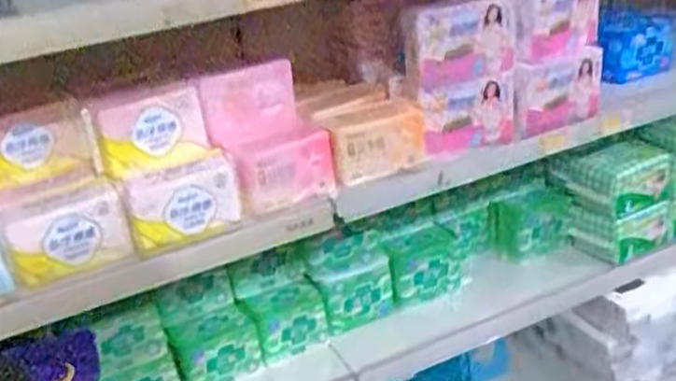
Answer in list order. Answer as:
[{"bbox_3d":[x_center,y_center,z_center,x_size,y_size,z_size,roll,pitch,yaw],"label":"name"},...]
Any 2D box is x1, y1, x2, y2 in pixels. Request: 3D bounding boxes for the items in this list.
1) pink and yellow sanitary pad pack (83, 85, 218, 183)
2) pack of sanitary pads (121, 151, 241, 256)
[{"bbox_3d":[-0.264,-0.077,1.033,0.158,0.070,0.131,-12,70,-10],"label":"pink and yellow sanitary pad pack"},{"bbox_3d":[-0.212,0.018,0.999,0.156,0.090,0.062,-21,30,-27],"label":"pack of sanitary pads"}]

